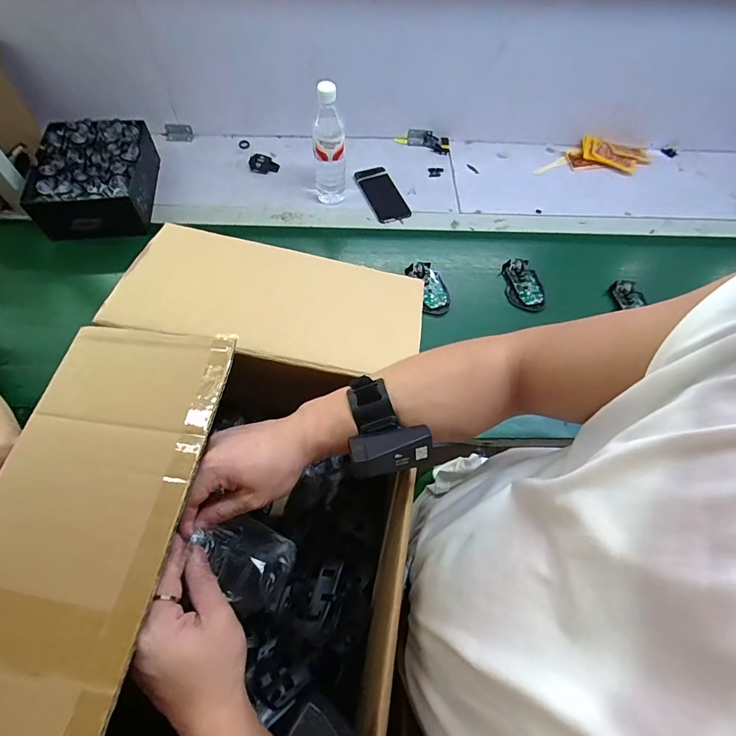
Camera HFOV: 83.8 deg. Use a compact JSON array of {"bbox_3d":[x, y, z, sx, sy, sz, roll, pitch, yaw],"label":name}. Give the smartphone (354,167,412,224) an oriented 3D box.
[{"bbox_3d":[0.031,-0.376,0.884,0.079,0.011,0.162,-19,66,-12],"label":"smartphone"}]

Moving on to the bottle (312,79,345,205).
[{"bbox_3d":[-0.075,-0.416,0.783,0.061,0.221,0.054,-2,64,-4],"label":"bottle"}]

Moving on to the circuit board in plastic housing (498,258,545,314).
[{"bbox_3d":[0.302,-0.161,0.795,0.068,0.030,0.110,-7,64,-7],"label":"circuit board in plastic housing"}]

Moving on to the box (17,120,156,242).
[{"bbox_3d":[-0.542,-0.375,0.823,0.200,0.089,0.252,-7,64,-7],"label":"box"}]

